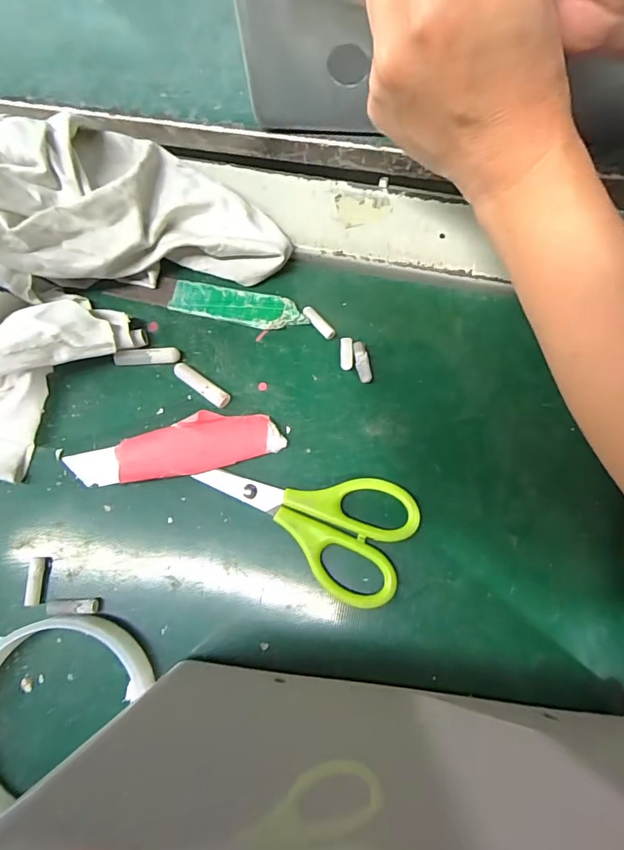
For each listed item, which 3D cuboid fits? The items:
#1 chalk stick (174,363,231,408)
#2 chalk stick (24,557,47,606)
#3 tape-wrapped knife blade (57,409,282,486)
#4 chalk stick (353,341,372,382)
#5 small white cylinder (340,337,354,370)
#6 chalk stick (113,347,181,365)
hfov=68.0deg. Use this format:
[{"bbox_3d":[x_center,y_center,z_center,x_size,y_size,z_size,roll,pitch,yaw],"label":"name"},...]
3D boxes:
[{"bbox_3d":[-0.058,-0.021,0.242,0.034,0.007,0.008,36,78,10],"label":"chalk stick"},{"bbox_3d":[-0.132,0.075,0.223,0.009,0.008,0.022,1,75,1],"label":"chalk stick"},{"bbox_3d":[-0.065,0.013,0.228,0.098,0.016,0.025,-16,75,-4],"label":"tape-wrapped knife blade"},{"bbox_3d":[0.026,-0.033,0.240,0.007,0.006,0.023,-9,75,-2],"label":"chalk stick"},{"bbox_3d":[0.018,-0.037,0.241,0.007,0.005,0.016,-1,75,1],"label":"small white cylinder"},{"bbox_3d":[-0.088,-0.037,0.246,0.033,0.009,0.009,-4,75,0],"label":"chalk stick"}]

